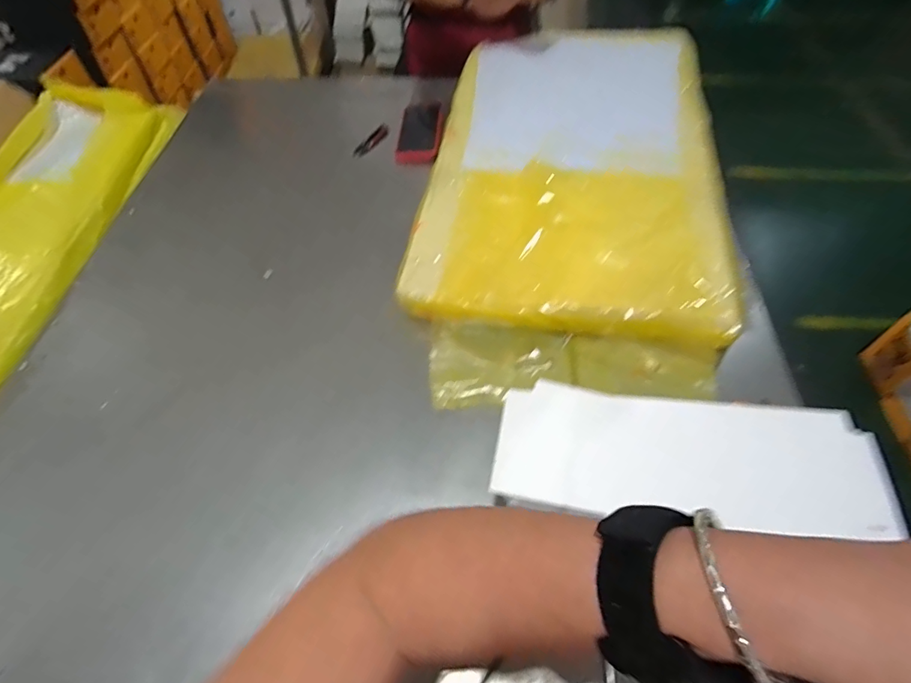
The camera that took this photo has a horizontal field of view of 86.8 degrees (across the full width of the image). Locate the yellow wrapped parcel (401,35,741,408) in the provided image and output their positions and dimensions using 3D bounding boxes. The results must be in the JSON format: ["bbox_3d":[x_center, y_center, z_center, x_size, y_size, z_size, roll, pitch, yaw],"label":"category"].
[{"bbox_3d":[0.191,-0.271,0.800,0.456,0.083,0.833,7,56,6],"label":"yellow wrapped parcel"}]

